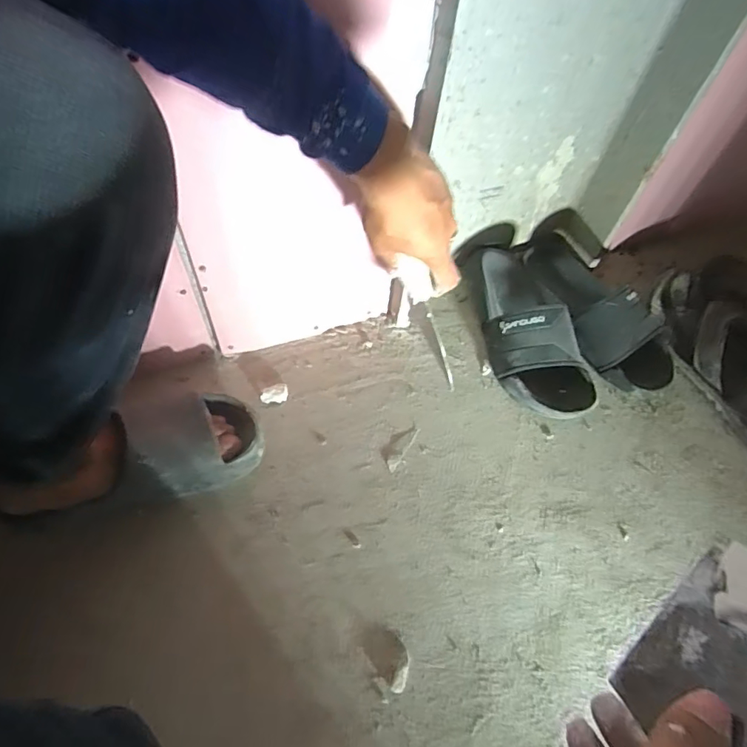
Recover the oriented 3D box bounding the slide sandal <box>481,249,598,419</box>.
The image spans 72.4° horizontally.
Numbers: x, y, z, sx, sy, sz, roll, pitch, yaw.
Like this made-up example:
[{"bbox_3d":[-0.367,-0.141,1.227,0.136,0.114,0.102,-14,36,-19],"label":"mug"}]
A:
[{"bbox_3d":[0.210,-0.064,0.676,0.122,0.076,0.250,-4,59,-6],"label":"slide sandal"}]

